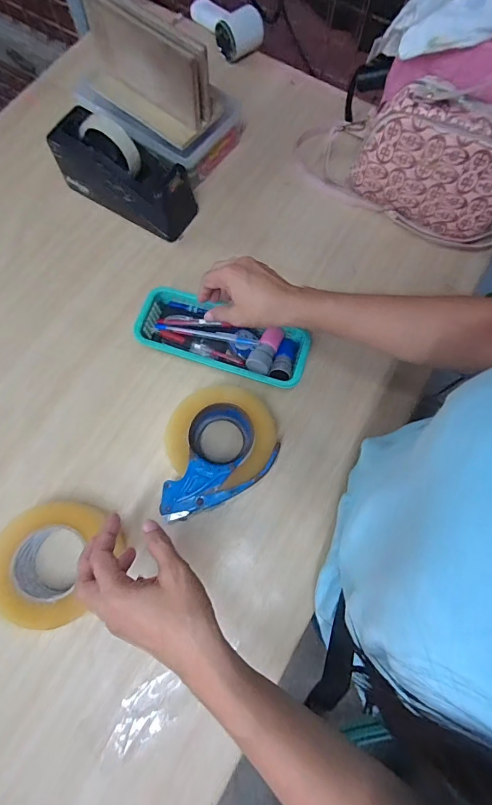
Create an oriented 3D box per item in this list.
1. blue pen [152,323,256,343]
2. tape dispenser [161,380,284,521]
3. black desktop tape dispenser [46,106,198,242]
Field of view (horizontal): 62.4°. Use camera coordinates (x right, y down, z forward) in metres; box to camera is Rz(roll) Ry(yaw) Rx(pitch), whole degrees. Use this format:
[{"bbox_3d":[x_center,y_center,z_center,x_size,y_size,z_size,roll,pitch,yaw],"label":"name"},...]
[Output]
[{"bbox_3d":[-0.053,-0.092,0.536,0.137,0.009,0.010,12,74,2],"label":"blue pen"},{"bbox_3d":[-0.040,0.054,0.500,0.152,0.057,0.133,-22,76,-8],"label":"tape dispenser"},{"bbox_3d":[-0.176,-0.334,0.594,0.207,0.116,0.083,30,75,7],"label":"black desktop tape dispenser"}]

